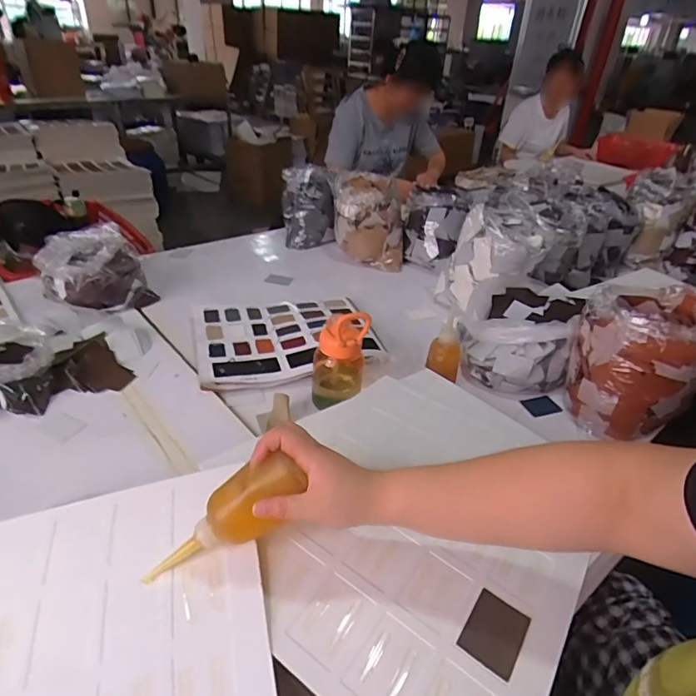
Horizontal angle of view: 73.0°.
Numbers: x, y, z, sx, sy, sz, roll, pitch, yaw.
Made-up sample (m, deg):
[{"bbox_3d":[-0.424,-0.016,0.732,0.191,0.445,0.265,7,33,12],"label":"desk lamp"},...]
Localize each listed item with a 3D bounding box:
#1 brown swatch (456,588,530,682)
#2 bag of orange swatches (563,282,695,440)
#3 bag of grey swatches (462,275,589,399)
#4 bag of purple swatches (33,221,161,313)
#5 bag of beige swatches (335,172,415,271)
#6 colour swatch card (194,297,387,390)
[{"bbox_3d":[0.132,0.254,0.422,0.047,0.009,0.068,24,38,28],"label":"brown swatch"},{"bbox_3d":[0.502,0.018,0.831,0.195,0.214,0.202,23,38,27],"label":"bag of orange swatches"},{"bbox_3d":[0.352,-0.038,0.975,0.207,0.136,0.276,15,35,17],"label":"bag of grey swatches"},{"bbox_3d":[-0.588,-0.195,1.087,0.212,0.141,0.262,-16,38,-26],"label":"bag of purple swatches"},{"bbox_3d":[0.066,-0.373,1.389,0.217,0.224,0.209,5,33,2],"label":"bag of beige swatches"},{"bbox_3d":[-0.131,-0.030,0.997,0.365,0.022,0.307,-7,34,-15],"label":"colour swatch card"}]

